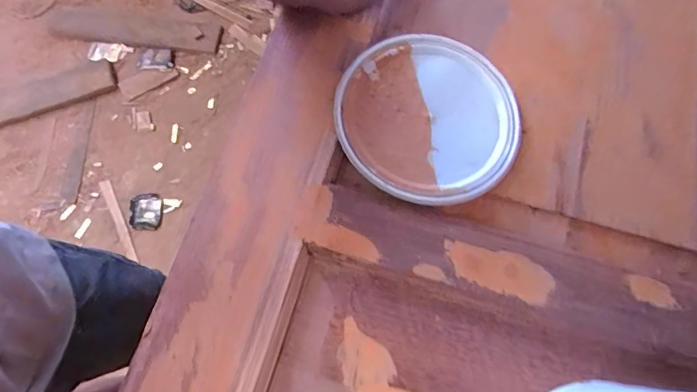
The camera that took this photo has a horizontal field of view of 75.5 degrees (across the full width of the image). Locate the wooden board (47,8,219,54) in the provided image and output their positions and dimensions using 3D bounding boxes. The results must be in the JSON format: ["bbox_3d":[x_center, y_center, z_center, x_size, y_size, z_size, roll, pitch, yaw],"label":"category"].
[{"bbox_3d":[-0.696,-0.543,1.462,0.563,0.020,0.119,7,73,6],"label":"wooden board"}]

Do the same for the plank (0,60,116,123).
[{"bbox_3d":[-0.994,-0.305,1.375,0.520,0.022,0.136,-20,73,-9],"label":"plank"}]

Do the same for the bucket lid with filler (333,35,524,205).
[{"bbox_3d":[0.077,-0.076,0.431,0.167,0.017,0.167,1,71,-2],"label":"bucket lid with filler"}]

